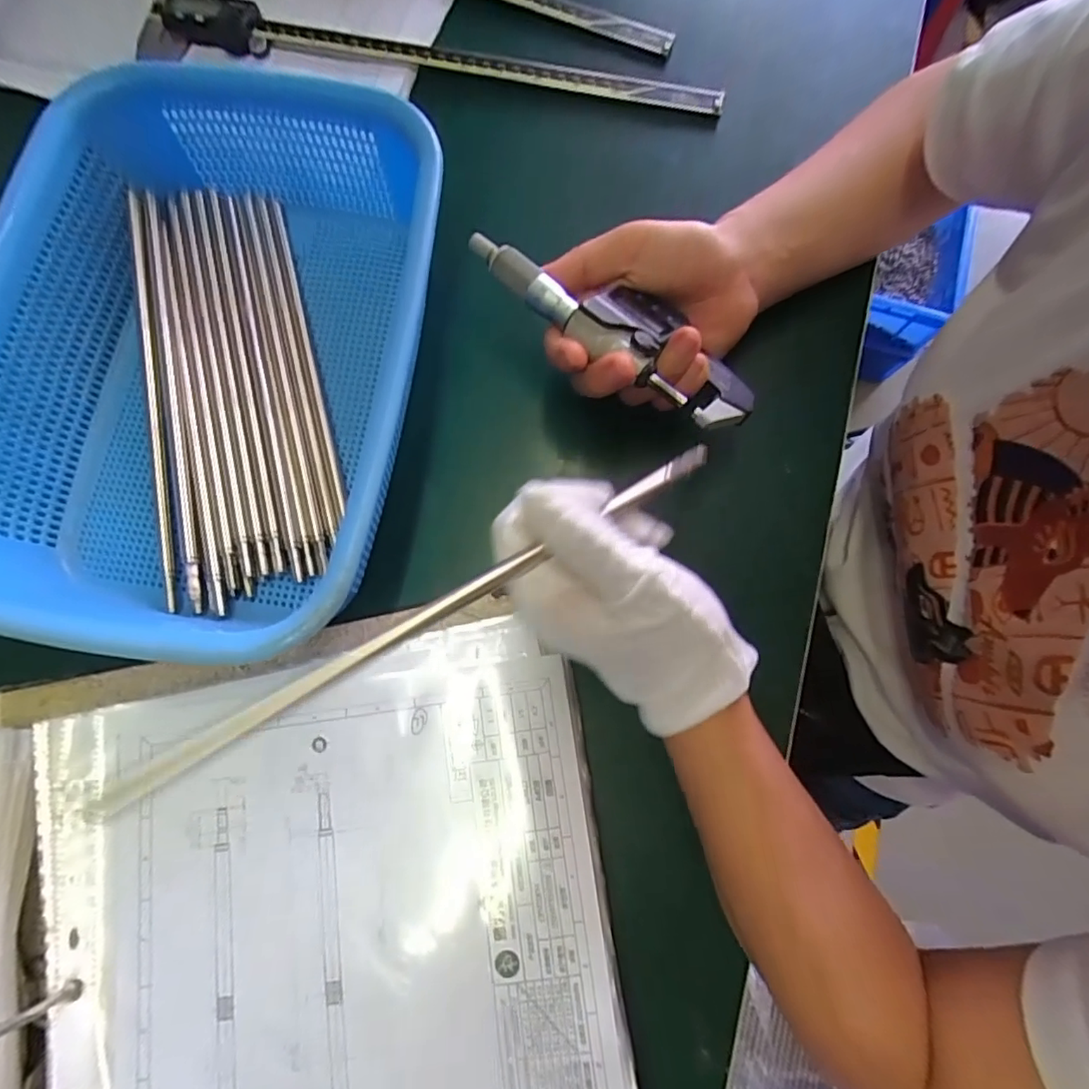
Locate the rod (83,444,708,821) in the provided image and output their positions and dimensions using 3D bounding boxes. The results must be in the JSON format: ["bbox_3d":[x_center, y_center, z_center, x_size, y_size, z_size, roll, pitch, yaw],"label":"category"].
[{"bbox_3d":[-0.031,0.019,0.200,0.238,0.004,0.009,-30,78,-19],"label":"rod"}]

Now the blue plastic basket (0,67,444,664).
[{"bbox_3d":[-0.169,-0.086,0.294,0.207,0.084,0.280,7,76,1],"label":"blue plastic basket"}]

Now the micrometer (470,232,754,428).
[{"bbox_3d":[0.033,-0.110,0.276,0.159,0.023,0.048,32,78,2],"label":"micrometer"}]

